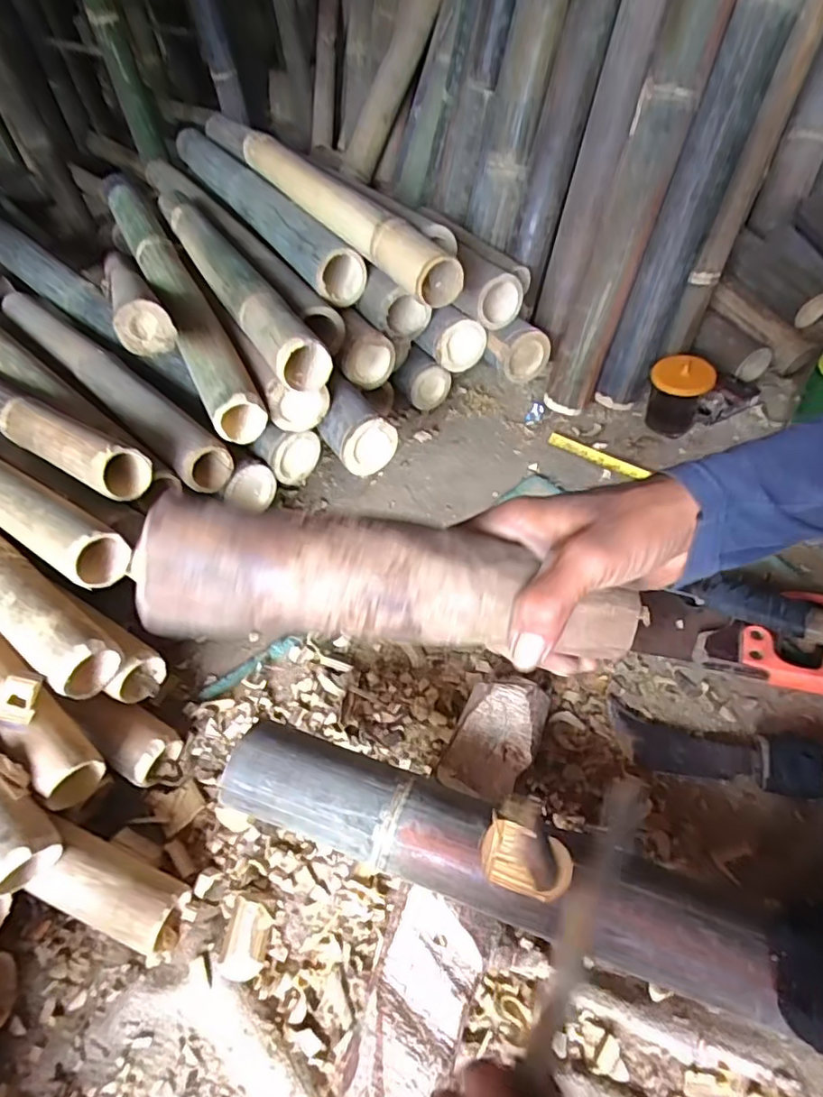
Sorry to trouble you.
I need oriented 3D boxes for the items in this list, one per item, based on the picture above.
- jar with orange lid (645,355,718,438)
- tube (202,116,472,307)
[{"bbox_3d":[0.370,-0.210,0.821,0.072,0.106,0.075,-4,48,4],"label":"jar with orange lid"},{"bbox_3d":[-0.122,-0.483,0.823,0.054,0.060,0.622,-28,51,-16],"label":"tube"}]

